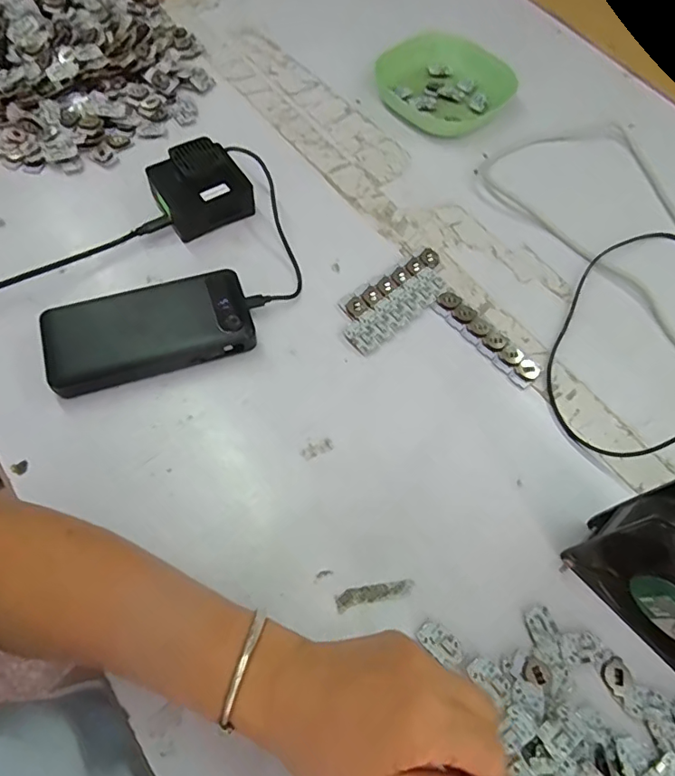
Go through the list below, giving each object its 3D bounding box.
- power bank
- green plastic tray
[{"bbox_3d":[-0.146,-0.045,0.405,0.152,0.027,0.070,-16,65,-12],"label":"power bank"},{"bbox_3d":[0.116,-0.347,0.579,0.120,0.032,0.139,-36,70,-20],"label":"green plastic tray"}]

